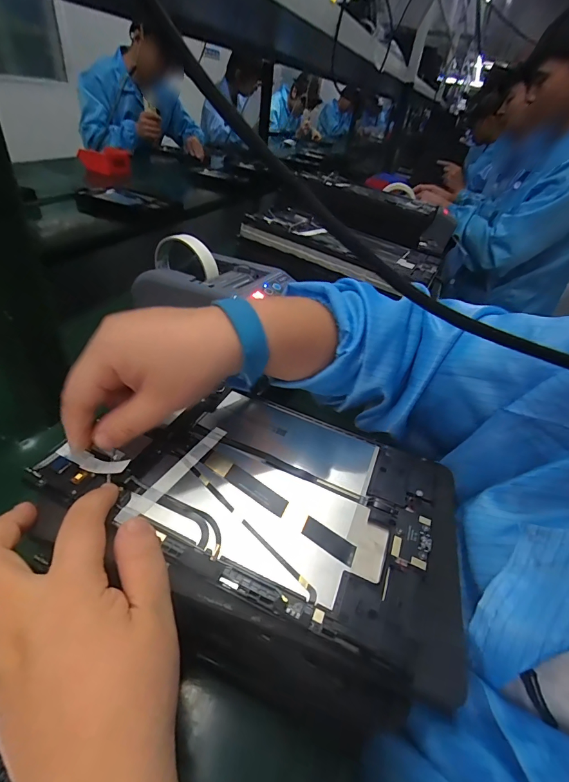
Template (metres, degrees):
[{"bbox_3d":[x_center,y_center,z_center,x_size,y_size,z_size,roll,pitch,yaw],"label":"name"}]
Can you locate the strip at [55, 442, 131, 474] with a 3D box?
[{"bbox_3d":[-0.121,0.043,0.231,0.052,0.006,0.012,11,40,17],"label":"strip"}]

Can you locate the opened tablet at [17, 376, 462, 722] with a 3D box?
[{"bbox_3d":[-0.007,0.061,0.242,0.242,0.006,0.146,20,39,13],"label":"opened tablet"}]

